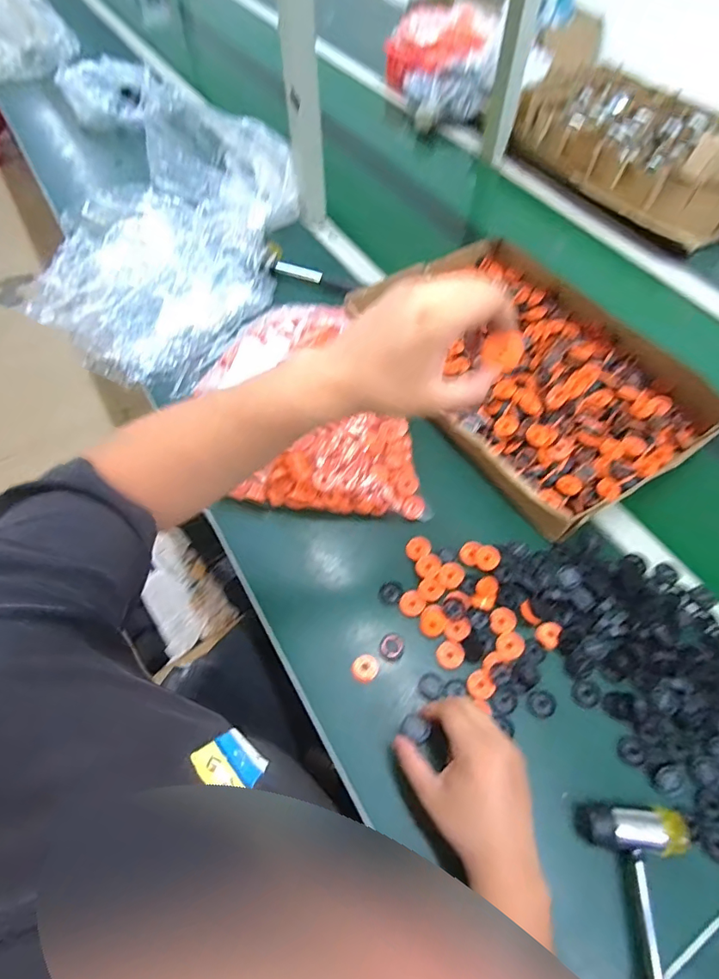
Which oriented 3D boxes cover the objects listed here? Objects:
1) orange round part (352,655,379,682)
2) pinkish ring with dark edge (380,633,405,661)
[{"bbox_3d":[0.006,0.186,0.499,0.026,0.006,0.027,0,59,1],"label":"orange round part"},{"bbox_3d":[0.035,0.165,0.507,0.025,0.004,0.027,0,59,1],"label":"pinkish ring with dark edge"}]

